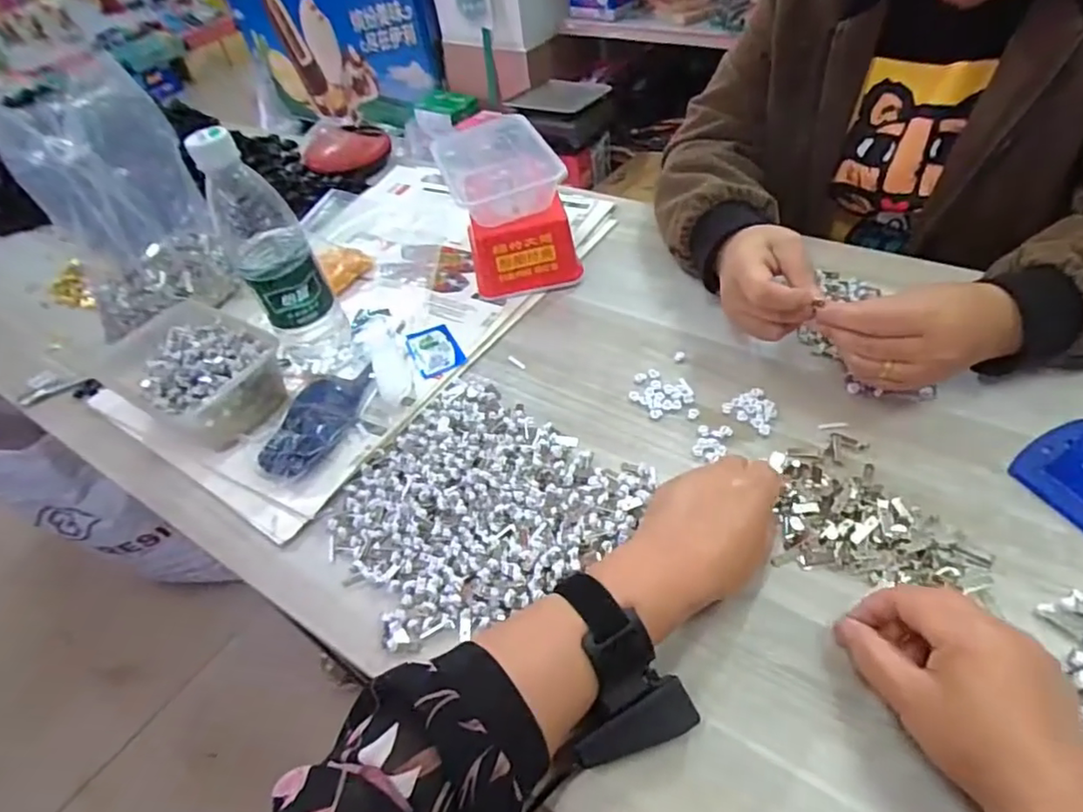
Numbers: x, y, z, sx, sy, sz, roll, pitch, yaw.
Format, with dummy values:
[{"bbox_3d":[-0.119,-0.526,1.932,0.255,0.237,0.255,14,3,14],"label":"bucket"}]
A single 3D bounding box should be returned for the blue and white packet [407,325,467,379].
[{"bbox_3d":[-0.106,-0.057,0.592,0.046,0.004,0.066,-25,48,-13],"label":"blue and white packet"}]

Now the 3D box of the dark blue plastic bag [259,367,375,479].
[{"bbox_3d":[-0.201,0.010,0.531,0.064,0.016,0.145,3,36,7],"label":"dark blue plastic bag"}]

